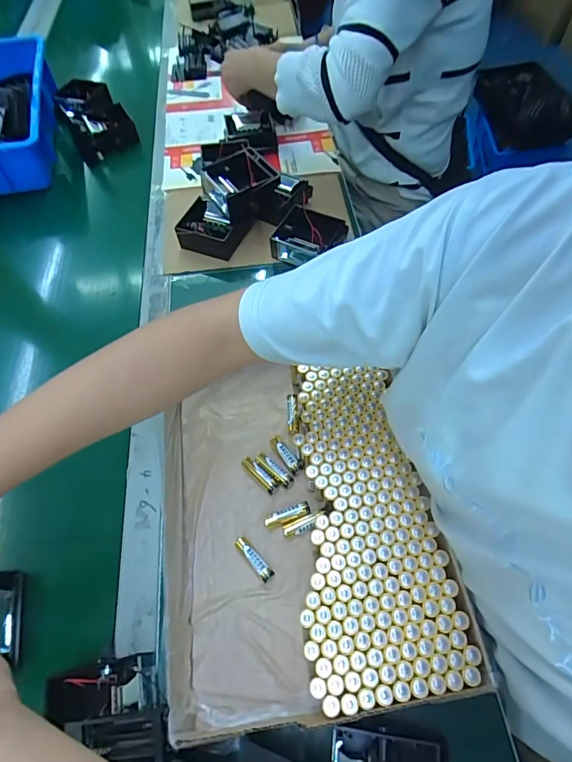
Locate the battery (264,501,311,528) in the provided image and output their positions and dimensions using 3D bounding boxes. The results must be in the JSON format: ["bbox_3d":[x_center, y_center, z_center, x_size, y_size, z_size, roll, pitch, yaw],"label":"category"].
[{"bbox_3d":[0.002,0.140,0.450,0.049,0.013,0.017,-19,59,-9],"label":"battery"}]

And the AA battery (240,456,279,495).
[{"bbox_3d":[-0.030,0.102,0.474,0.015,0.011,0.054,-40,65,-20],"label":"AA battery"}]

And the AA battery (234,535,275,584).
[{"bbox_3d":[-0.032,0.176,0.429,0.012,0.014,0.051,-37,64,-18],"label":"AA battery"}]

